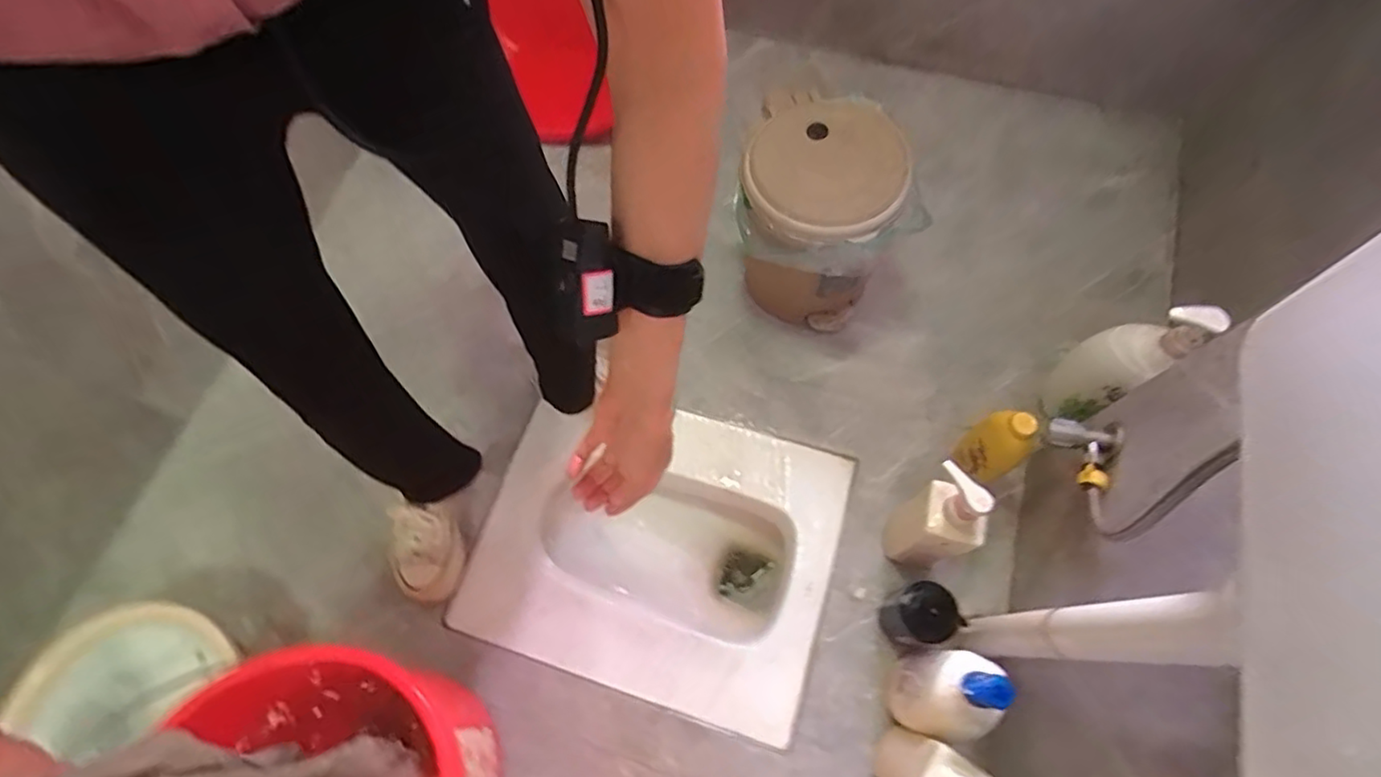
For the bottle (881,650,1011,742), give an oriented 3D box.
[{"bbox_3d":[0.293,0.352,0.734,0.069,0.265,0.096,3,69,5],"label":"bottle"}]

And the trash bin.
[{"bbox_3d":[0.192,-0.258,0.974,0.259,0.273,0.226,33,75,15],"label":"trash bin"}]

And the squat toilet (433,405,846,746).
[{"bbox_3d":[-0.051,0.252,1.028,0.522,0.203,0.423,15,71,9],"label":"squat toilet"}]

